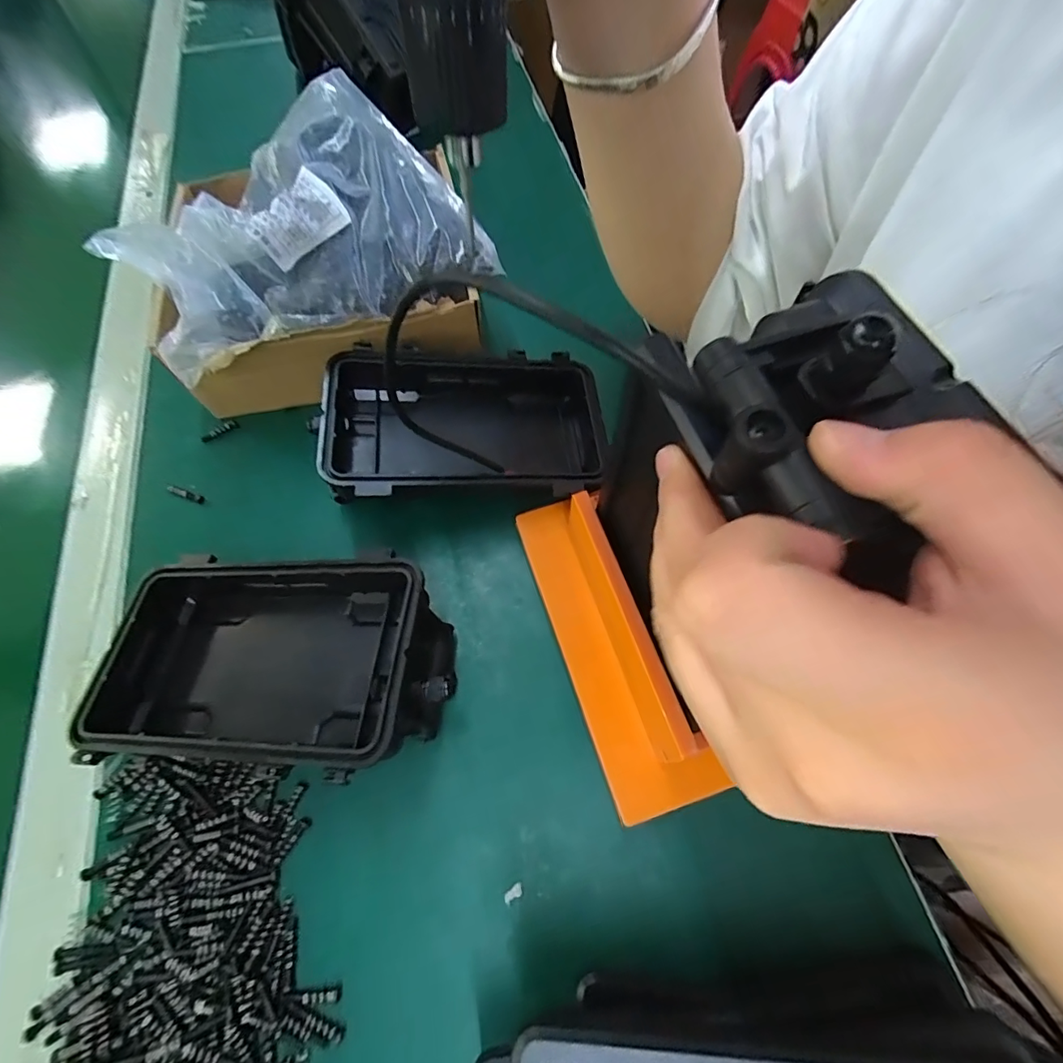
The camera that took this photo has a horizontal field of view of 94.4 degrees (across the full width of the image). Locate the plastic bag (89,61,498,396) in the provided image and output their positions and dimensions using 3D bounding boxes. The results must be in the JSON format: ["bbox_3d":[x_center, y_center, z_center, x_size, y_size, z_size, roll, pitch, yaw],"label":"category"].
[{"bbox_3d":[-0.152,-0.200,0.316,0.222,0.064,0.171,-35,70,-13],"label":"plastic bag"}]

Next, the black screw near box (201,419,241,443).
[{"bbox_3d":[-0.226,-0.073,0.357,0.027,0.007,0.006,-36,69,-16],"label":"black screw near box"}]

